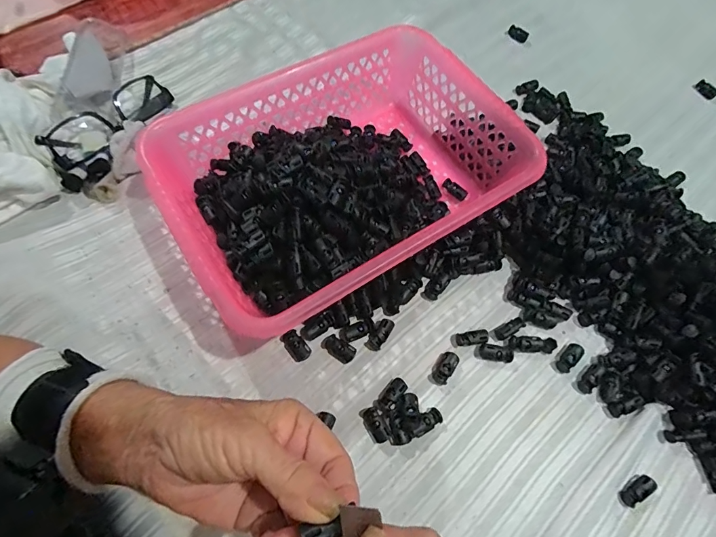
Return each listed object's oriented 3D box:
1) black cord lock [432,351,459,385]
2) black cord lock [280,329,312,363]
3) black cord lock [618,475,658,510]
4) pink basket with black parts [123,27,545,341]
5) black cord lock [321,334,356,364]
[{"bbox_3d":[0.073,0.083,0.331,0.015,0.010,0.026,34,67,13],"label":"black cord lock"},{"bbox_3d":[-0.052,0.065,0.332,0.016,0.009,0.028,-35,70,-18],"label":"black cord lock"},{"bbox_3d":[0.213,0.170,0.299,0.029,0.006,0.014,-32,69,-3],"label":"black cord lock"},{"bbox_3d":[-0.013,-0.082,0.362,0.291,0.082,0.209,-30,69,-16],"label":"pink basket with black parts"},{"bbox_3d":[-0.017,0.067,0.332,0.029,0.012,0.015,34,67,13],"label":"black cord lock"}]

